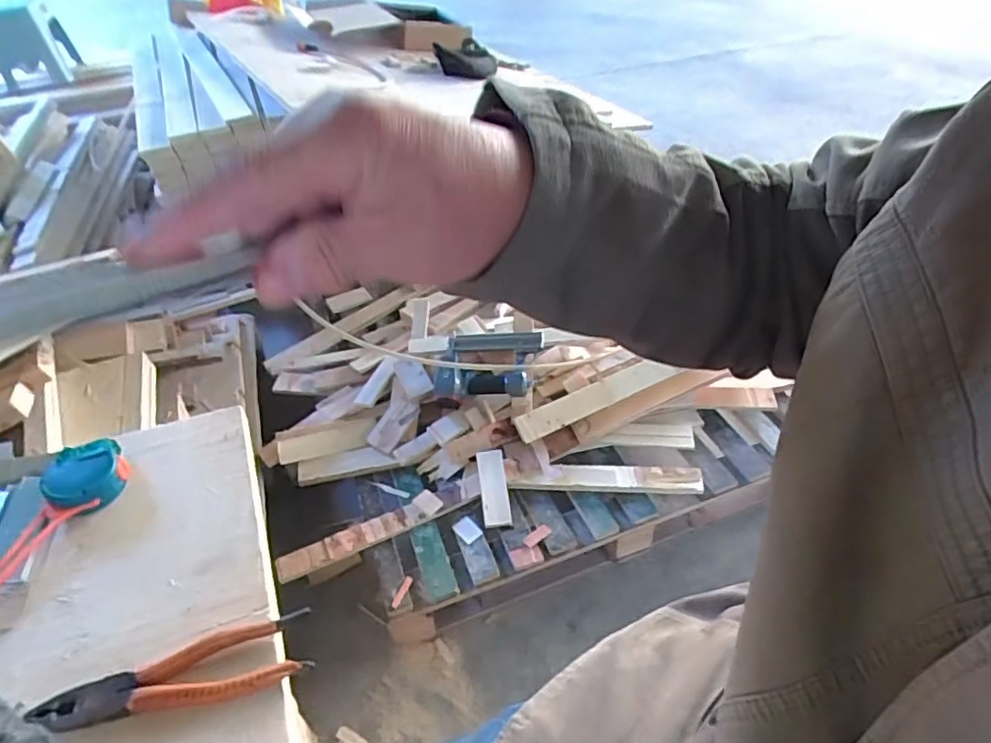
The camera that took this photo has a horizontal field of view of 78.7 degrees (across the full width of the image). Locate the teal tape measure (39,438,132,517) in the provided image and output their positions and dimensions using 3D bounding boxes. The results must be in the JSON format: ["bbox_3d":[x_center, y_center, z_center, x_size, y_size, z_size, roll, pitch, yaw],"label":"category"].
[{"bbox_3d":[-0.390,0.097,0.574,0.068,0.031,0.068,-1,42,1],"label":"teal tape measure"}]

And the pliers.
[{"bbox_3d":[-0.235,0.226,0.453,0.186,0.012,0.052,-11,43,-10],"label":"pliers"}]

